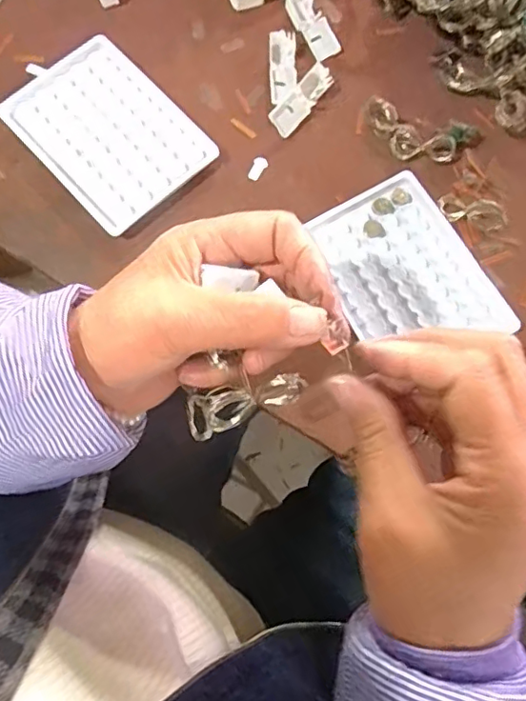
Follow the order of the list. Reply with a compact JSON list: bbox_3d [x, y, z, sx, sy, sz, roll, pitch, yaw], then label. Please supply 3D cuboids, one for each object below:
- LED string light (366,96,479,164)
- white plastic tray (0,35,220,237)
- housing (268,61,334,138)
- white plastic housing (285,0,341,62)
[{"bbox_3d":[0.108,-0.149,0.382,0.079,0.016,0.034,17,77,5],"label":"LED string light"},{"bbox_3d":[-0.108,-0.150,0.385,0.094,0.012,0.130,-42,79,-8],"label":"white plastic tray"},{"bbox_3d":[0.027,-0.176,0.392,0.019,0.011,0.058,37,80,9],"label":"housing"},{"bbox_3d":[0.035,-0.243,0.411,0.022,0.006,0.061,-25,77,-5],"label":"white plastic housing"}]

